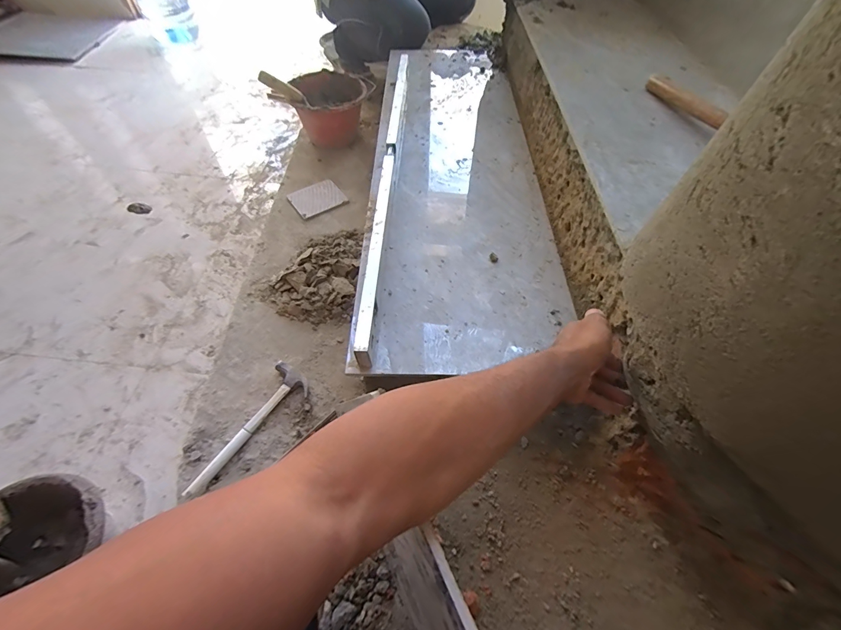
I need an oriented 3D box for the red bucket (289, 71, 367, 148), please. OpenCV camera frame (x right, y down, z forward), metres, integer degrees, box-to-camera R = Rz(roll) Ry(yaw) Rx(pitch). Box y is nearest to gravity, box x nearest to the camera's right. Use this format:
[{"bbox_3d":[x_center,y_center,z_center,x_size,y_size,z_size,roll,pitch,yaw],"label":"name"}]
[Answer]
[{"bbox_3d":[-0.289,-0.669,1.176,0.221,0.142,0.219,1,56,-1],"label":"red bucket"}]

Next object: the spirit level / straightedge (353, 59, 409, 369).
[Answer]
[{"bbox_3d":[-0.066,-0.305,0.762,0.029,0.055,0.889,3,56,0],"label":"spirit level / straightedge"}]

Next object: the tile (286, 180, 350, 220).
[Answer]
[{"bbox_3d":[-0.305,-0.347,1.069,0.147,0.015,0.115,-31,71,-21],"label":"tile"}]

